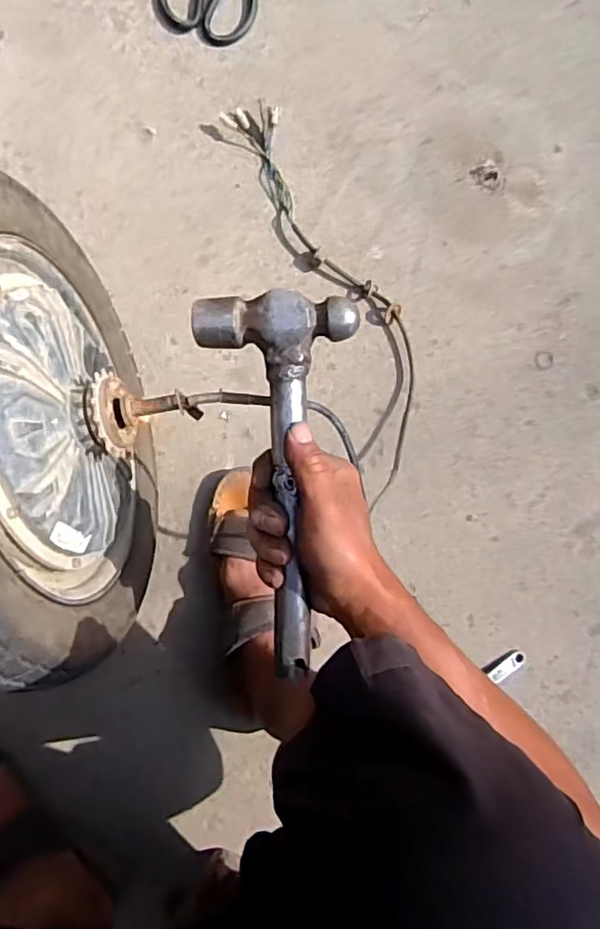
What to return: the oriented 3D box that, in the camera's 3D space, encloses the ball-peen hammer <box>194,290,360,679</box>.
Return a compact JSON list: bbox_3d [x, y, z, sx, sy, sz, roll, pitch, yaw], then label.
[{"bbox_3d":[-0.013,0.016,0.395,0.100,0.025,0.252,-3,96,-9],"label":"ball-peen hammer"}]

